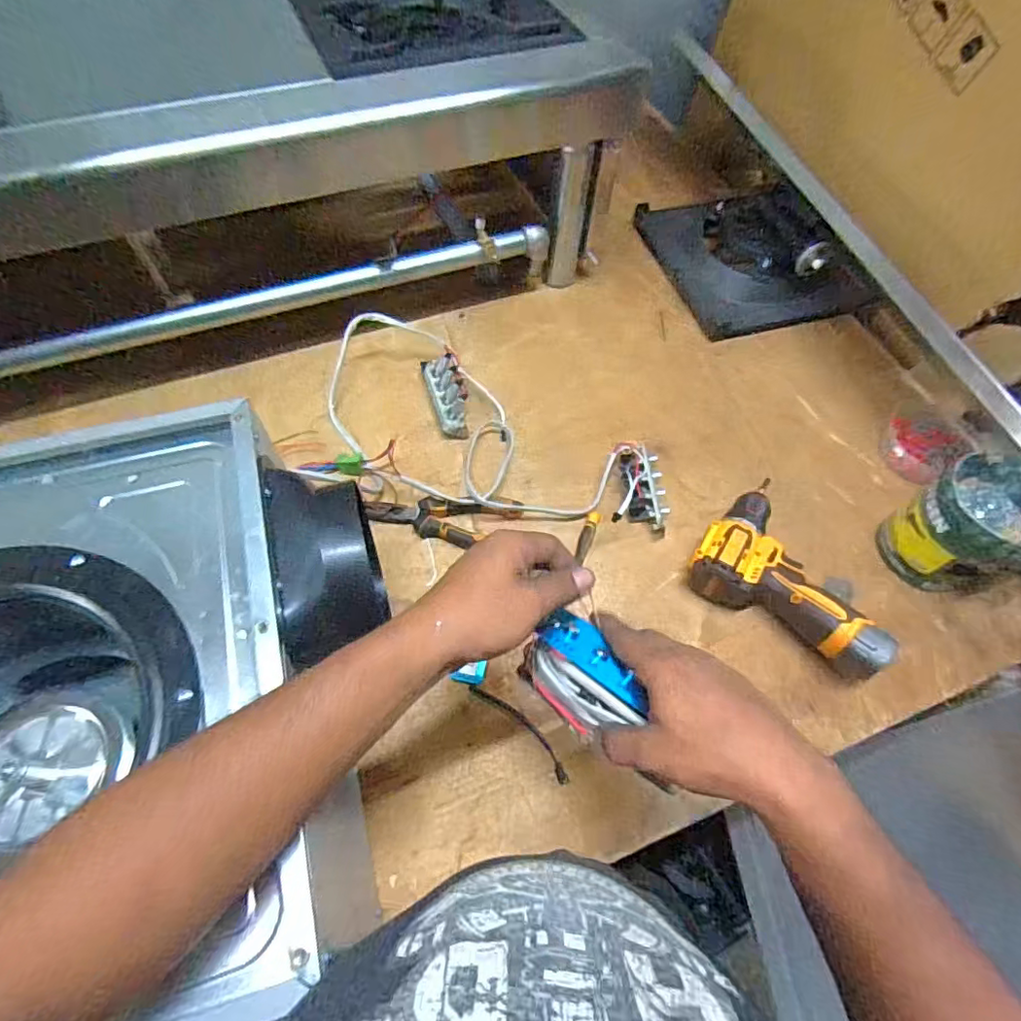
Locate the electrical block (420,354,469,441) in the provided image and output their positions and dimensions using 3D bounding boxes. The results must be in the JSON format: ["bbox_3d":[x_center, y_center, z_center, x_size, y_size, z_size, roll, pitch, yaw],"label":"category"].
[{"bbox_3d":[-0.083,-0.155,0.737,0.042,0.035,0.121,-15,63,-12],"label":"electrical block"}]

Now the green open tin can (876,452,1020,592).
[{"bbox_3d":[0.490,0.020,0.614,0.108,0.120,0.110,2,61,-3],"label":"green open tin can"}]

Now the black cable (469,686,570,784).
[{"bbox_3d":[0.011,0.215,0.557,0.128,0.004,0.020,41,66,17],"label":"black cable"}]

